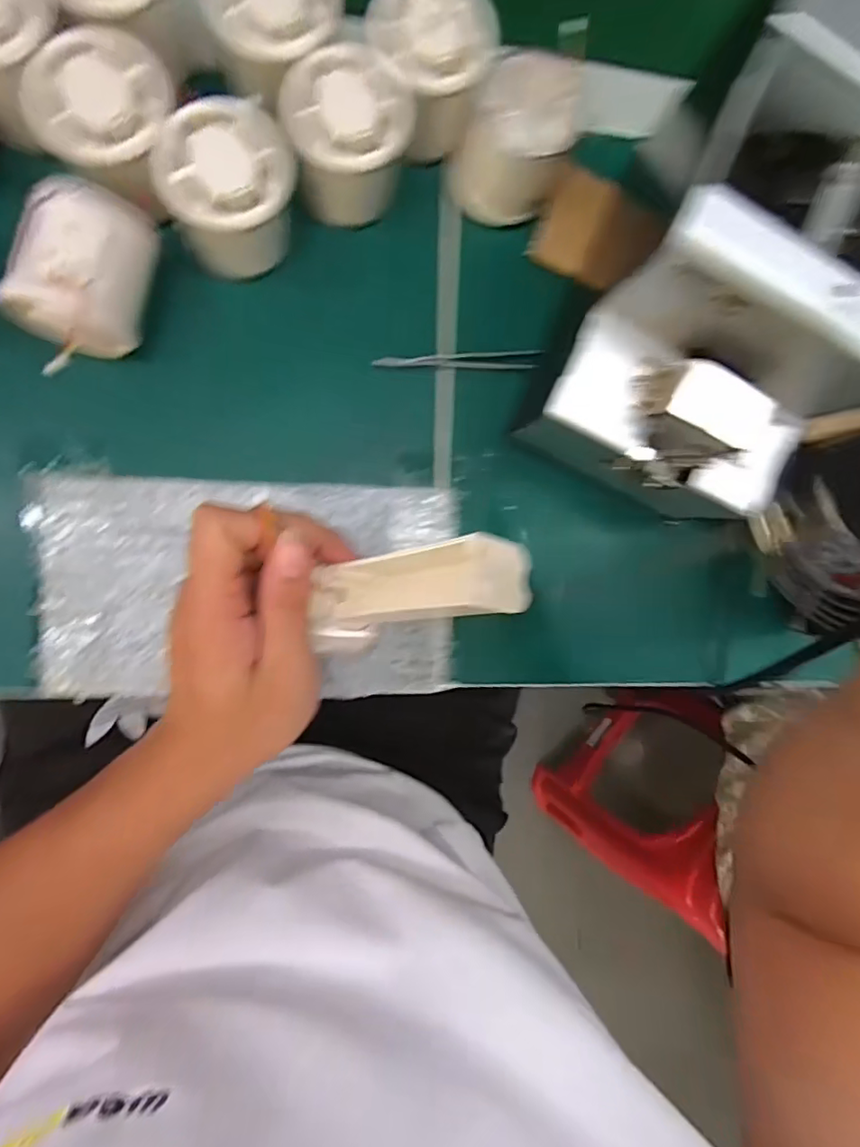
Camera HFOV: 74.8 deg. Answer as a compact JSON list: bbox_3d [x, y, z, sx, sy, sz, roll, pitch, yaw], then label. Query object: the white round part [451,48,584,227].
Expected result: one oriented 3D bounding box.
[{"bbox_3d":[0.047,-0.235,0.312,0.055,0.064,0.057,0,91,-9],"label":"white round part"}]

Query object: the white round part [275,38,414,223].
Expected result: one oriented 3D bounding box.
[{"bbox_3d":[-0.043,-0.228,0.297,0.061,0.056,0.063,0,91,-9],"label":"white round part"}]

